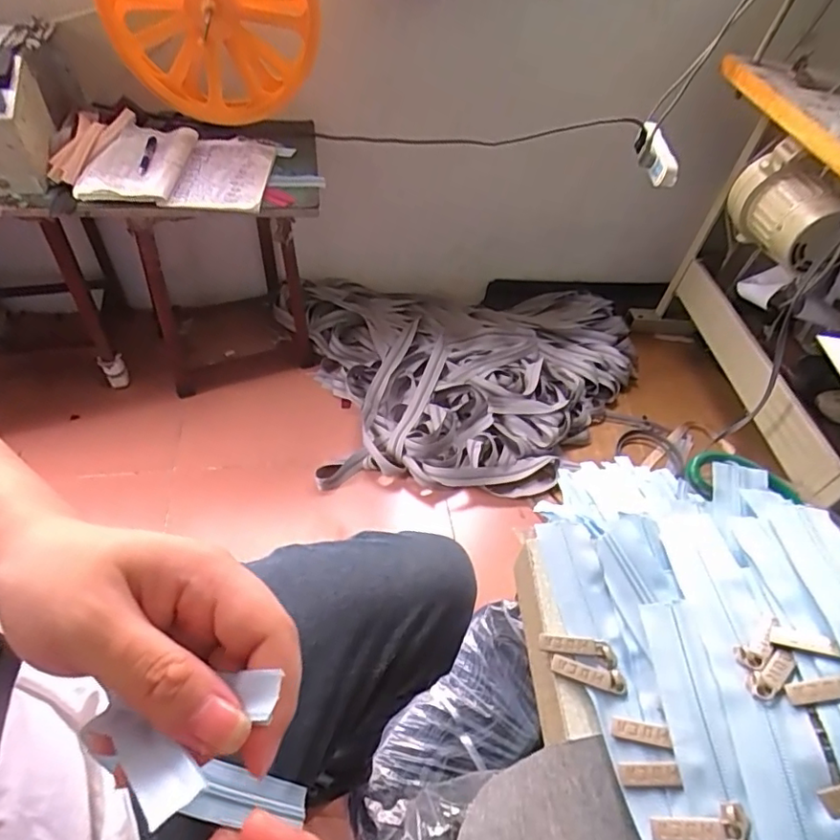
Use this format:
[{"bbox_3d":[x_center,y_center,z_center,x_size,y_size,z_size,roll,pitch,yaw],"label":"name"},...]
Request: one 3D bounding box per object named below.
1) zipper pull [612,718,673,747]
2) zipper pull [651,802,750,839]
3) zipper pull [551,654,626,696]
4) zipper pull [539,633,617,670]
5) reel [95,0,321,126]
[{"bbox_3d":[0.108,0.153,0.270,0.026,0.004,0.008,-4,43,29],"label":"zipper pull"},{"bbox_3d":[0.120,0.175,0.237,0.040,0.004,0.013,-30,43,27],"label":"zipper pull"},{"bbox_3d":[0.090,0.135,0.294,0.039,0.006,0.011,18,49,9],"label":"zipper pull"},{"bbox_3d":[0.086,0.126,0.304,0.040,0.006,0.012,14,48,6],"label":"zipper pull"},{"bbox_3d":[-0.352,-0.718,0.954,0.352,0.360,0.115,26,42,-42],"label":"reel"}]

